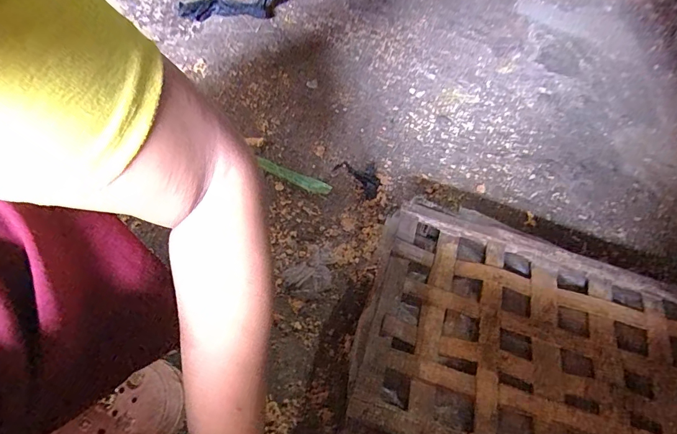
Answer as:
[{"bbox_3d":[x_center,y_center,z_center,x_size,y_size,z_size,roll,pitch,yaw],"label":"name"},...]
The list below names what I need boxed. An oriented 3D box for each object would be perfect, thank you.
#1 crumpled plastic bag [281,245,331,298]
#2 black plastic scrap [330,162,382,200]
[{"bbox_3d":[-0.045,0.095,0.669,0.064,0.011,0.106,39,58,17],"label":"crumpled plastic bag"},{"bbox_3d":[0.047,-0.079,0.799,0.069,0.011,0.100,-34,67,-29],"label":"black plastic scrap"}]

